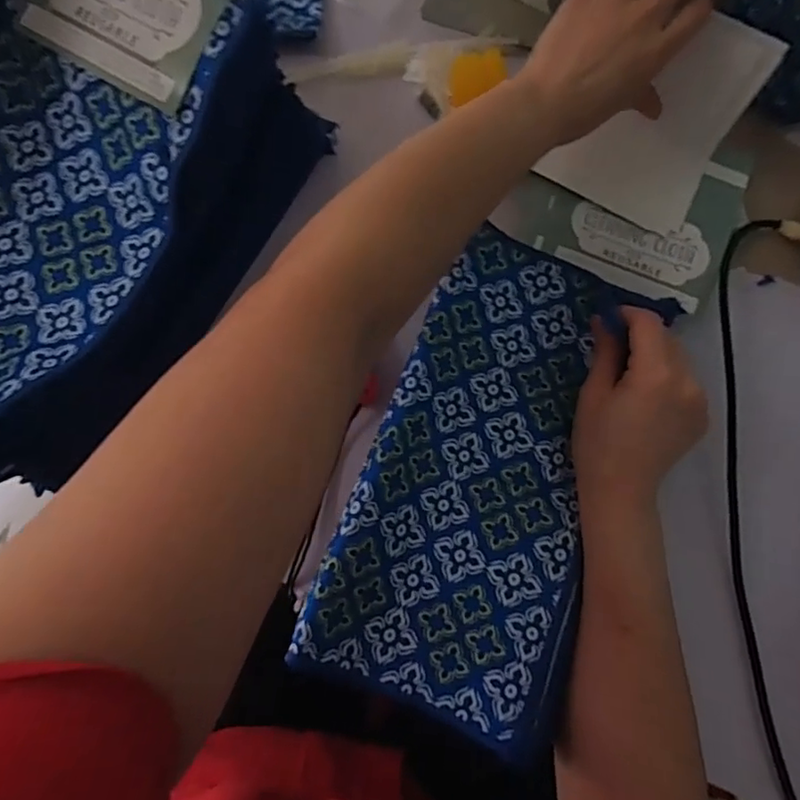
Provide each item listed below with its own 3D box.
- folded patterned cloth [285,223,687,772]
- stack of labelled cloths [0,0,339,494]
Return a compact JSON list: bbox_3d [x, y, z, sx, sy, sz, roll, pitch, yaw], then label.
[{"bbox_3d":[0.053,0.041,0.342,0.151,0.045,0.287,15,77,4],"label":"folded patterned cloth"},{"bbox_3d":[-0.188,-0.109,0.338,0.165,0.127,0.305,23,77,5],"label":"stack of labelled cloths"}]

